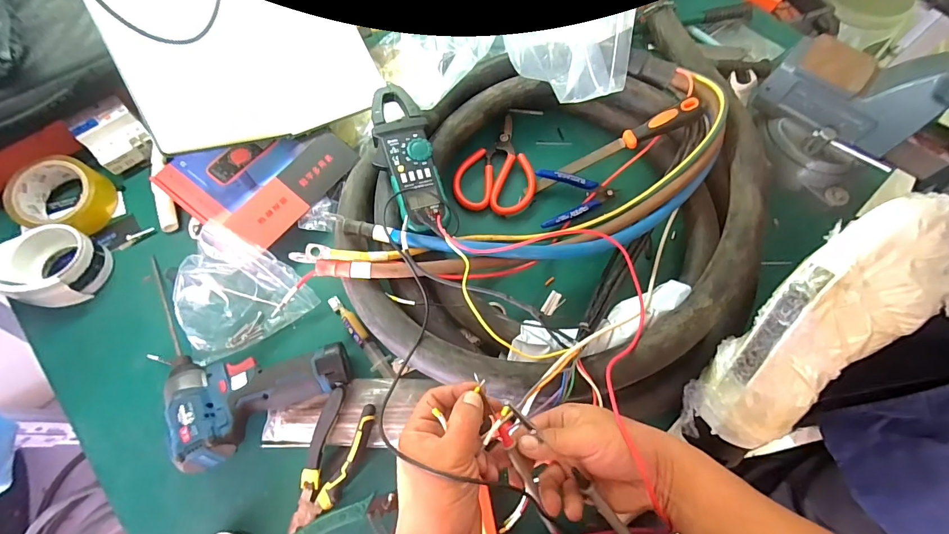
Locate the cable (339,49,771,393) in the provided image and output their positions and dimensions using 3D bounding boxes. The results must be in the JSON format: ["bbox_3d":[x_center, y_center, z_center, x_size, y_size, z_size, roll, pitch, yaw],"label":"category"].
[{"bbox_3d":[0.091,-0.094,0.532,0.486,0.106,0.501,0,67,0],"label":"cable"}]

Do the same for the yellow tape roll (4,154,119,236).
[{"bbox_3d":[-0.546,-0.093,0.555,0.099,0.055,0.098,0,67,0],"label":"yellow tape roll"}]

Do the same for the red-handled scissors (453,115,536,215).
[{"bbox_3d":[0.031,-0.148,0.609,0.113,0.017,0.155,4,67,1],"label":"red-handled scissors"}]

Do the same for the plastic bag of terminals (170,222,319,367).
[{"bbox_3d":[-0.284,0.023,0.497,0.144,0.084,0.116,-27,70,-11],"label":"plastic bag of terminals"}]

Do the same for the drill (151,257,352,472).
[{"bbox_3d":[-0.251,0.106,0.472,0.184,0.059,0.165,-29,71,-12],"label":"drill"}]

